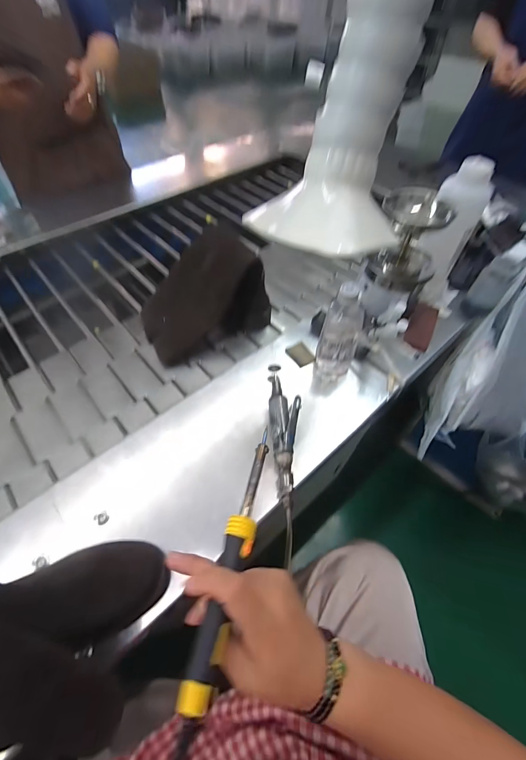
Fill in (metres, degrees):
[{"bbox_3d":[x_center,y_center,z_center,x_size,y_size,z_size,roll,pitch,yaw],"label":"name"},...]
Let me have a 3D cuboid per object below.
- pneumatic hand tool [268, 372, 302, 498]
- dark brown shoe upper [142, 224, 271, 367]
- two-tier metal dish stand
[{"bbox_3d":[0.036,0.072,0.534,0.052,0.034,0.240,-1,57,-1],"label":"pneumatic hand tool"},{"bbox_3d":[-0.137,-0.191,0.700,0.257,0.179,0.173,-25,56,-16],"label":"dark brown shoe upper"},{"bbox_3d":[0.282,-0.269,0.639,0.120,0.158,0.103,22,59,13],"label":"two-tier metal dish stand"}]

